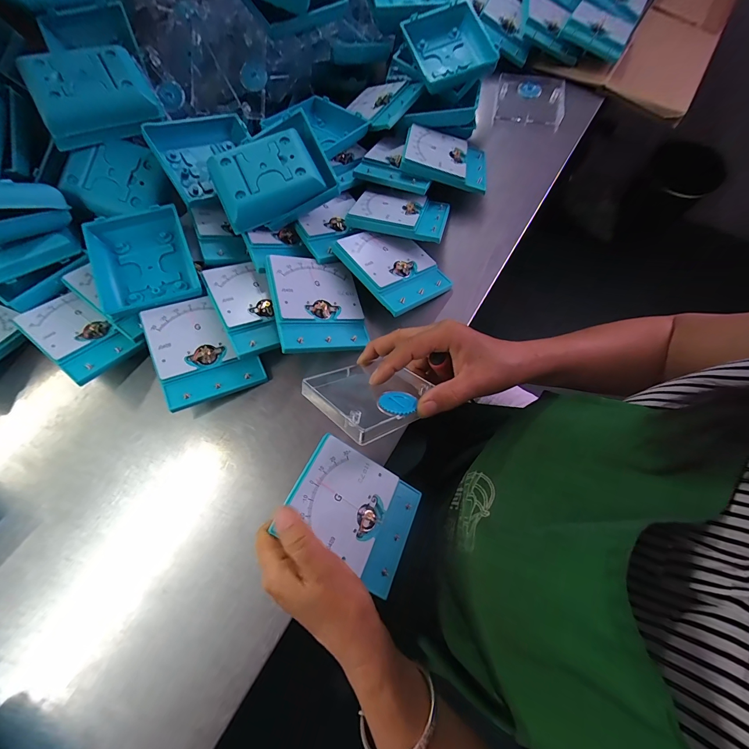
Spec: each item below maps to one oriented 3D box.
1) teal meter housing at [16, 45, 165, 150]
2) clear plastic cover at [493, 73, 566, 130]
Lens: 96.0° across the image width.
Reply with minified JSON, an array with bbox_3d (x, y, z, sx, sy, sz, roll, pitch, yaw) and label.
[{"bbox_3d":[-0.306,-0.310,0.369,0.113,0.049,0.092,-24,70,-8],"label":"teal meter housing"},{"bbox_3d":[0.238,-0.424,0.519,0.101,0.014,0.096,12,69,6],"label":"clear plastic cover"}]

